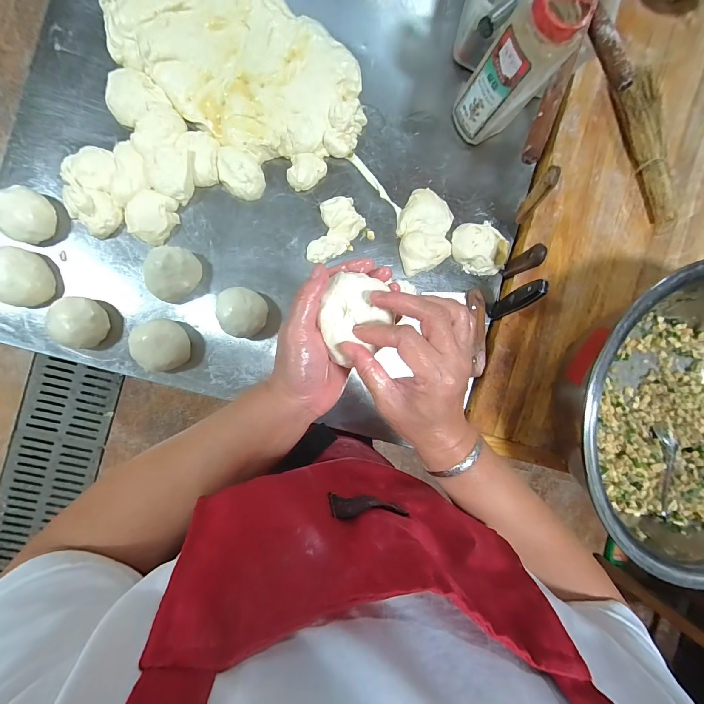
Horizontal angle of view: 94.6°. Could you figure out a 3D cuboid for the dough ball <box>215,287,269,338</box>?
[{"bbox_3d":[-0.168,-0.059,0.501,0.073,0.044,0.071,0,92,-8],"label":"dough ball"}]

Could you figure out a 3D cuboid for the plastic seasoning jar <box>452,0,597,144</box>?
[{"bbox_3d":[0.231,-0.395,0.451,0.083,0.219,0.073,-27,94,-6],"label":"plastic seasoning jar"}]

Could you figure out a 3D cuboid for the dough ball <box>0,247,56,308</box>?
[{"bbox_3d":[-0.471,-0.105,0.461,0.077,0.044,0.074,-21,93,-6],"label":"dough ball"}]

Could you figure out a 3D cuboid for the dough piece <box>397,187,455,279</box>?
[{"bbox_3d":[0.125,-0.199,0.538,0.090,0.028,0.132,1,91,-7],"label":"dough piece"}]

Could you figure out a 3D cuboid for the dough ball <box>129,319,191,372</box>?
[{"bbox_3d":[-0.287,-0.010,0.487,0.074,0.052,0.074,0,91,-7],"label":"dough ball"}]

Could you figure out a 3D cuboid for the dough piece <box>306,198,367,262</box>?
[{"bbox_3d":[-0.033,-0.194,0.524,0.068,0.022,0.112,35,87,-6],"label":"dough piece"}]

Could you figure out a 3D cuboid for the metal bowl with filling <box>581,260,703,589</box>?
[{"bbox_3d":[0.514,0.093,0.515,0.445,0.158,0.418,0,91,-7],"label":"metal bowl with filling"}]

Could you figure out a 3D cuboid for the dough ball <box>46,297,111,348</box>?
[{"bbox_3d":[-0.399,-0.043,0.475,0.065,0.044,0.071,0,91,-7],"label":"dough ball"}]

